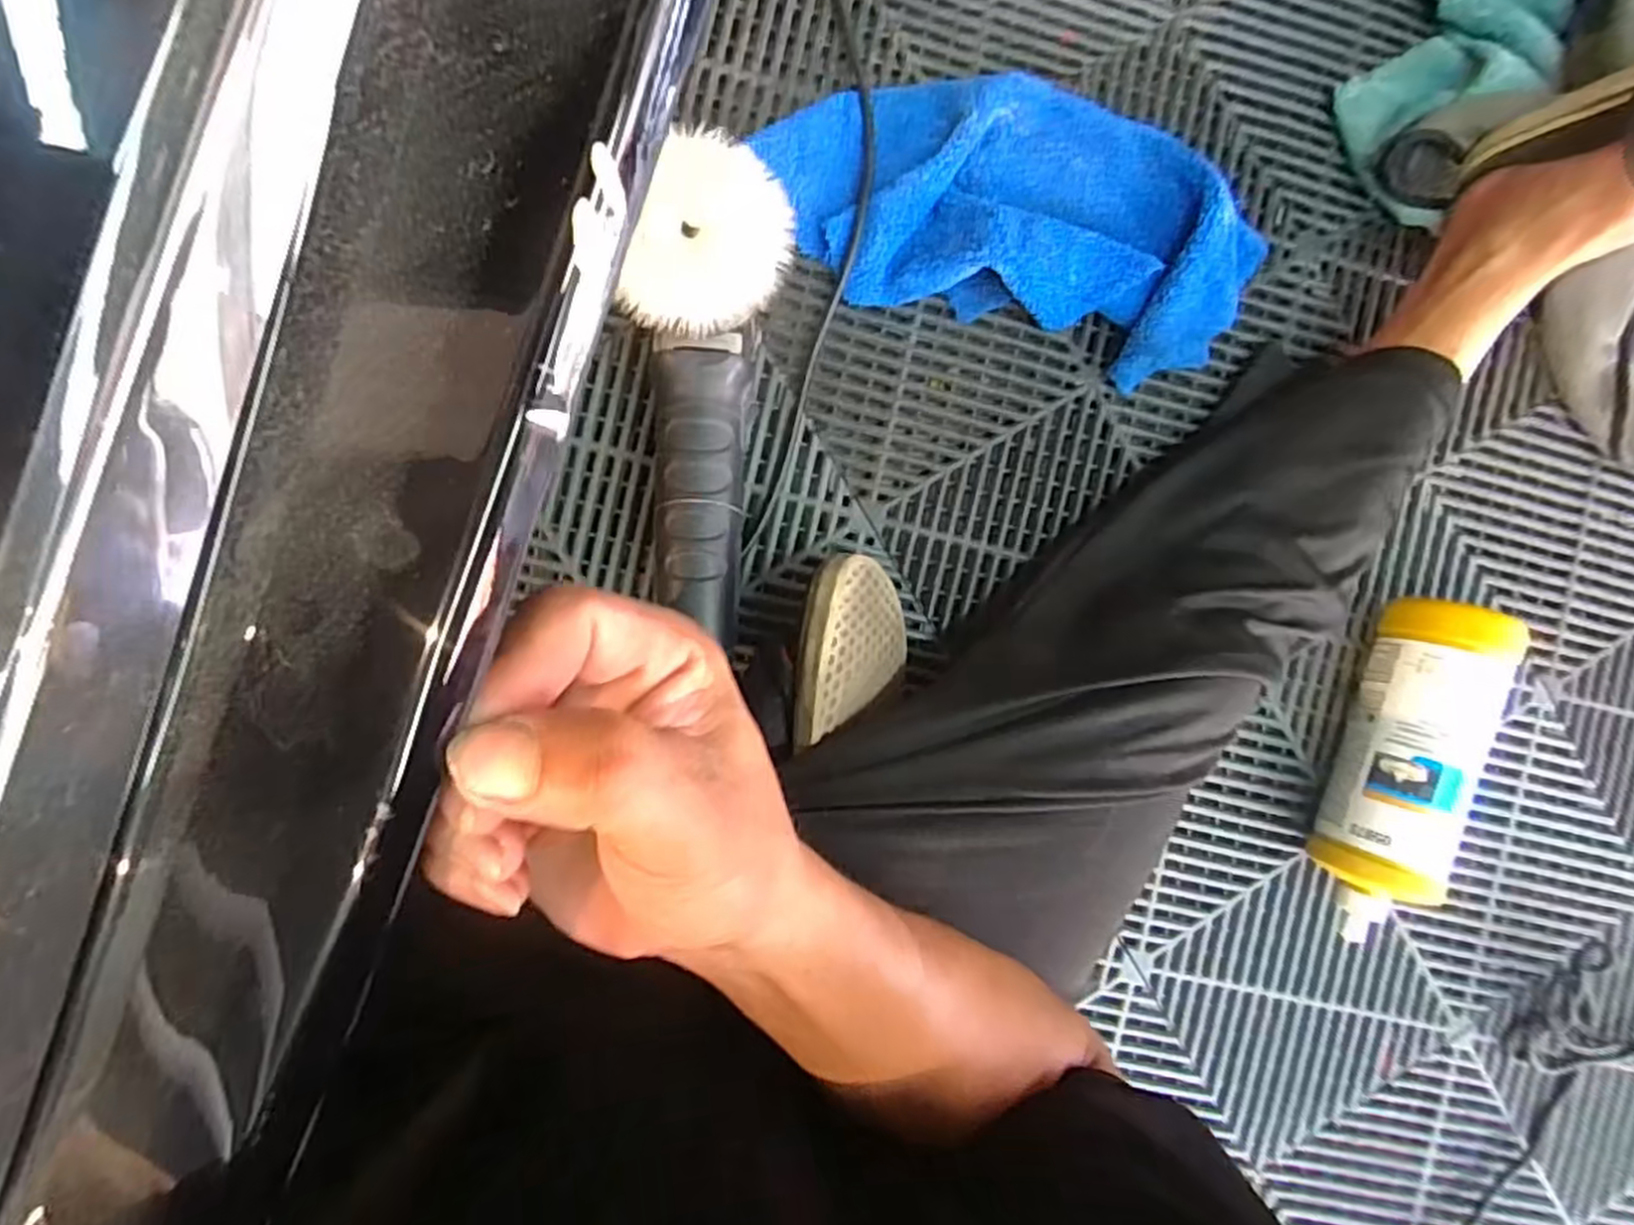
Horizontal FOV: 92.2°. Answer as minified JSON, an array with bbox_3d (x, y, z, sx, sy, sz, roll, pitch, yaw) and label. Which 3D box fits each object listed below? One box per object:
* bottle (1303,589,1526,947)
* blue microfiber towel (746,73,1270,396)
[{"bbox_3d":[0.424,0.117,0.569,0.077,0.087,0.249,18,88,-6],"label":"bottle"},{"bbox_3d":[0.143,-0.287,0.560,0.343,0.056,0.173,16,92,-6],"label":"blue microfiber towel"}]

